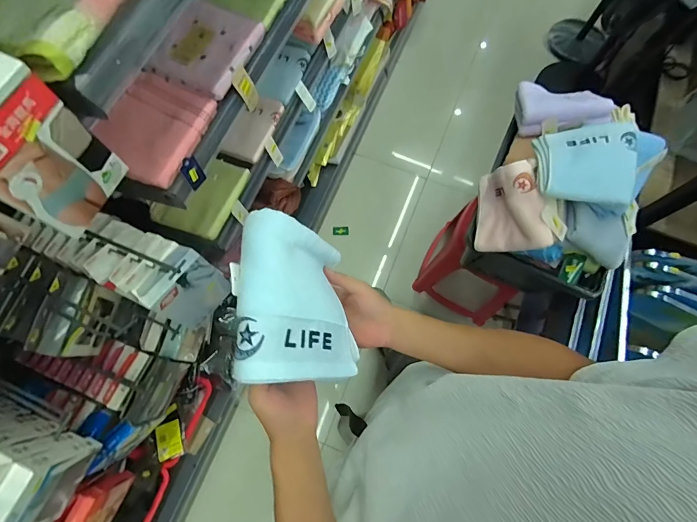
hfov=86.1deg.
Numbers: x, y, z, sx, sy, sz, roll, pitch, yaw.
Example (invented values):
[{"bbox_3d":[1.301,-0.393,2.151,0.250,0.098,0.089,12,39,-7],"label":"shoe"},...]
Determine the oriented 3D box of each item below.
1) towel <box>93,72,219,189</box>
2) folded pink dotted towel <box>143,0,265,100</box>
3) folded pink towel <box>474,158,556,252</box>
[{"bbox_3d":[-0.344,-0.239,0.648,0.164,0.034,0.189,24,72,6],"label":"towel"},{"bbox_3d":[-0.269,-0.408,0.707,0.161,0.022,0.189,25,72,6],"label":"folded pink dotted towel"},{"bbox_3d":[0.340,-0.113,0.810,0.056,0.155,0.183,-1,84,-32],"label":"folded pink towel"}]

